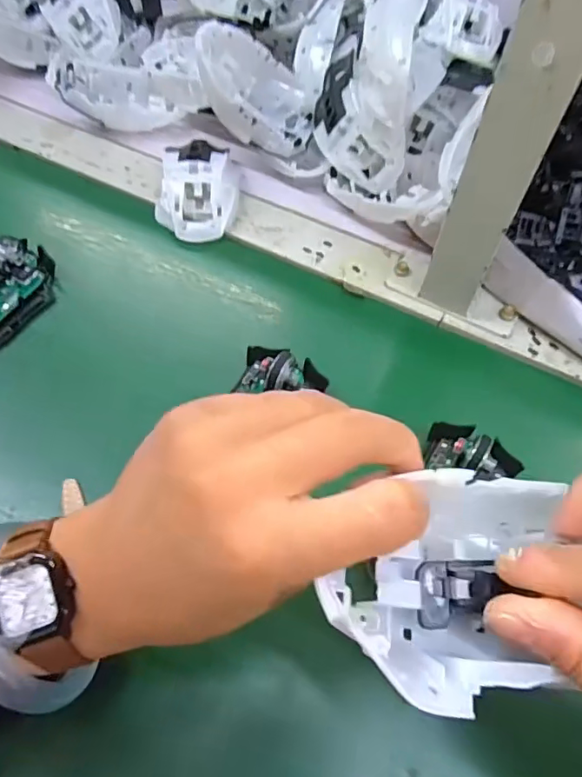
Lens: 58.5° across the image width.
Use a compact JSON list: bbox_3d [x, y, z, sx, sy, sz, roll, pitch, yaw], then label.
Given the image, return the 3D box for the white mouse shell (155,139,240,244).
[{"bbox_3d":[-0.074,-0.160,0.412,0.062,0.036,0.088,-2,59,-3],"label":"white mouse shell"}]

